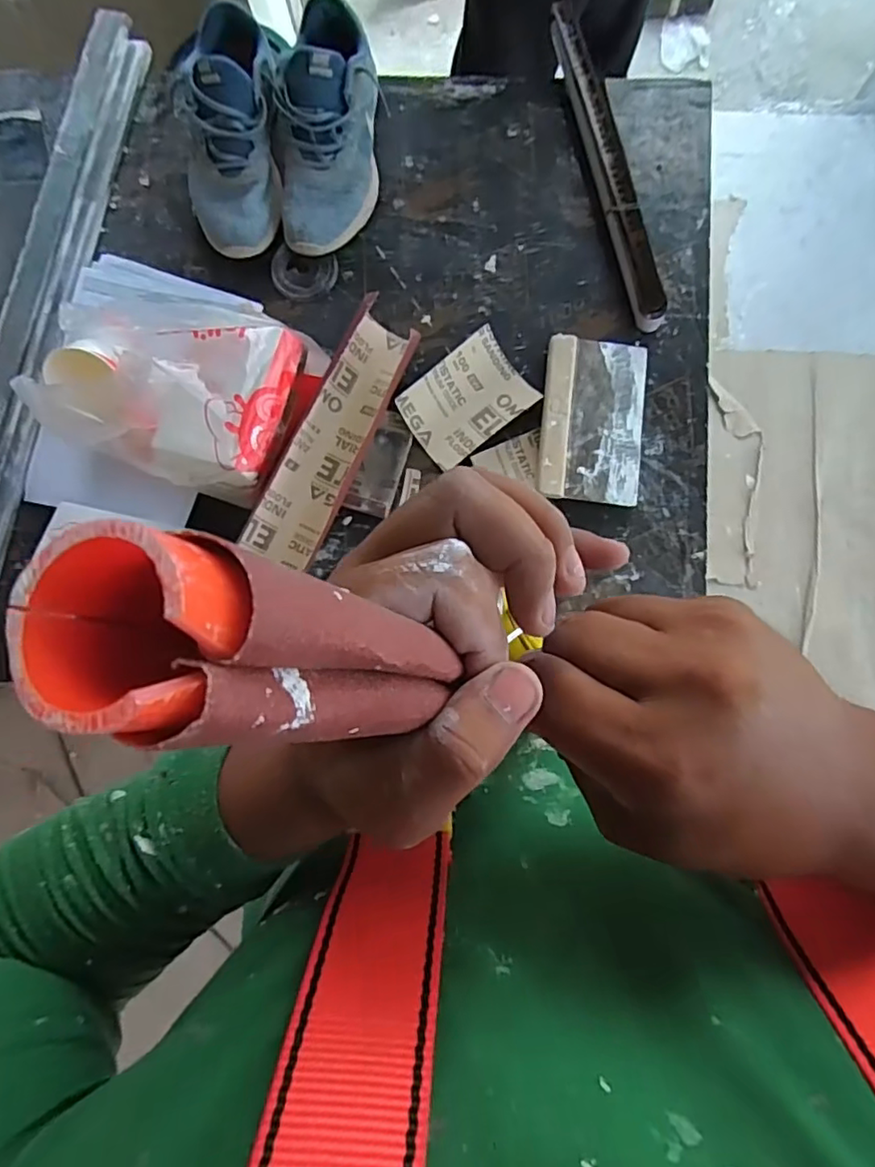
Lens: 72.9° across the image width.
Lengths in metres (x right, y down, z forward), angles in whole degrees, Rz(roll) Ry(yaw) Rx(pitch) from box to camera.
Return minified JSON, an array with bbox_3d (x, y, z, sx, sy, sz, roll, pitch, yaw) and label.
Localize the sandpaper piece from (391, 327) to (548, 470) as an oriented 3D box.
[{"bbox_3d":[0.034,-0.212,0.686,0.143,0.028,0.102,-39,85,-3],"label":"sandpaper piece"}]

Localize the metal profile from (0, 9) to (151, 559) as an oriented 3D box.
[{"bbox_3d":[-0.494,-0.275,0.711,0.075,0.017,0.863,13,85,2],"label":"metal profile"}]

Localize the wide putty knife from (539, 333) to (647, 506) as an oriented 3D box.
[{"bbox_3d":[0.179,-0.191,0.684,0.115,0.022,0.195,7,85,1],"label":"wide putty knife"}]

